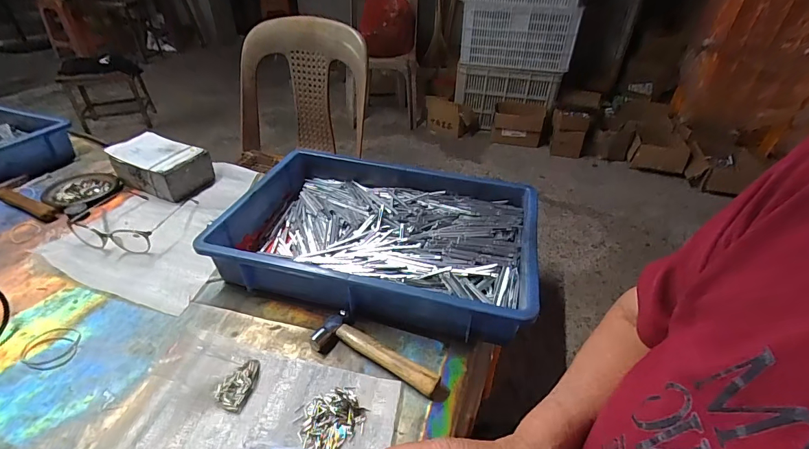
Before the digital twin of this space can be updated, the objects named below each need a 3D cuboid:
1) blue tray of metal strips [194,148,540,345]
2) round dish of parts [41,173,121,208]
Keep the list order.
[{"bbox_3d":[-0.030,0.016,0.581,0.427,0.083,0.279,10,38,10],"label":"blue tray of metal strips"},{"bbox_3d":[-0.585,-0.066,0.695,0.101,0.013,0.110,1,37,-1],"label":"round dish of parts"}]

